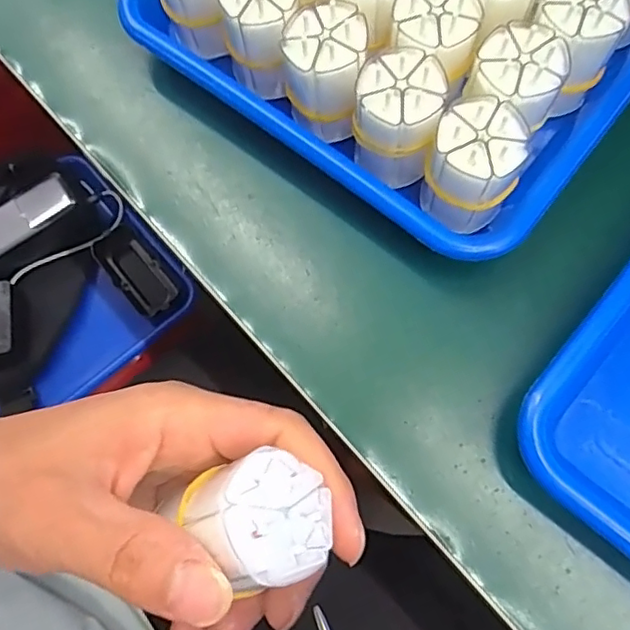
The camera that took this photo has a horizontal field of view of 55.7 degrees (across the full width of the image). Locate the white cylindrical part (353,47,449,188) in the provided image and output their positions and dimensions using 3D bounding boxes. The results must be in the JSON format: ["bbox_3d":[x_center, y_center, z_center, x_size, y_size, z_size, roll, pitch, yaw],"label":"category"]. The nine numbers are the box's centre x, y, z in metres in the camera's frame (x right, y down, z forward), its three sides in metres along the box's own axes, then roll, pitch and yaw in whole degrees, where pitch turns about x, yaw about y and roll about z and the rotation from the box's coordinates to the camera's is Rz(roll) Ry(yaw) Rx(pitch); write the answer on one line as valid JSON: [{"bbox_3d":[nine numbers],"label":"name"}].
[{"bbox_3d":[0.037,-0.089,0.274,0.037,0.051,0.036,0,73,1],"label":"white cylindrical part"}]

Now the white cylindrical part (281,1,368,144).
[{"bbox_3d":[0.004,-0.112,0.283,0.036,0.051,0.040,-3,73,1],"label":"white cylindrical part"}]

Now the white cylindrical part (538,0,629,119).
[{"bbox_3d":[0.119,-0.126,0.283,0.037,0.055,0.035,-20,73,-4],"label":"white cylindrical part"}]

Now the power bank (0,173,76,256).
[{"bbox_3d":[-0.316,-0.100,0.629,0.127,0.013,0.043,-37,75,-9],"label":"power bank"}]

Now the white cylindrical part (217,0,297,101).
[{"bbox_3d":[-0.025,-0.135,0.290,0.036,0.048,0.045,-11,73,-2],"label":"white cylindrical part"}]

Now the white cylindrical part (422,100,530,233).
[{"bbox_3d":[0.068,-0.062,0.264,0.038,0.050,0.041,0,73,1],"label":"white cylindrical part"}]

